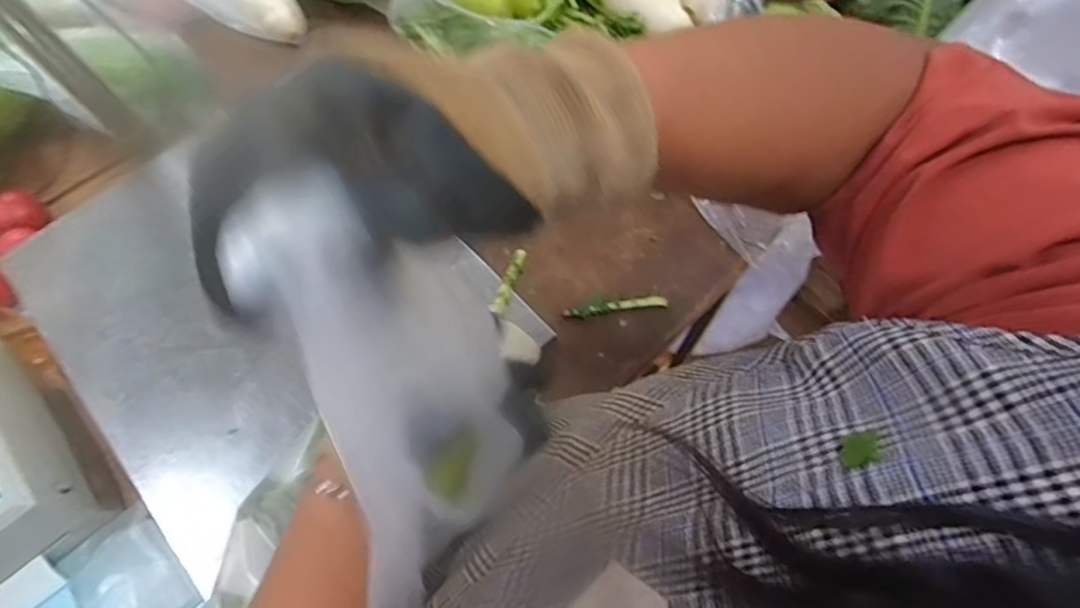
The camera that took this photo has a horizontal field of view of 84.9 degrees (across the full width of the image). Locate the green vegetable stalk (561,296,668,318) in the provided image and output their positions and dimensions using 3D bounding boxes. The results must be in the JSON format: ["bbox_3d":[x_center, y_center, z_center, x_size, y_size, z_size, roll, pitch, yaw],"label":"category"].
[{"bbox_3d":[0.094,0.001,0.735,0.130,0.009,0.019,-9,68,-2],"label":"green vegetable stalk"}]

